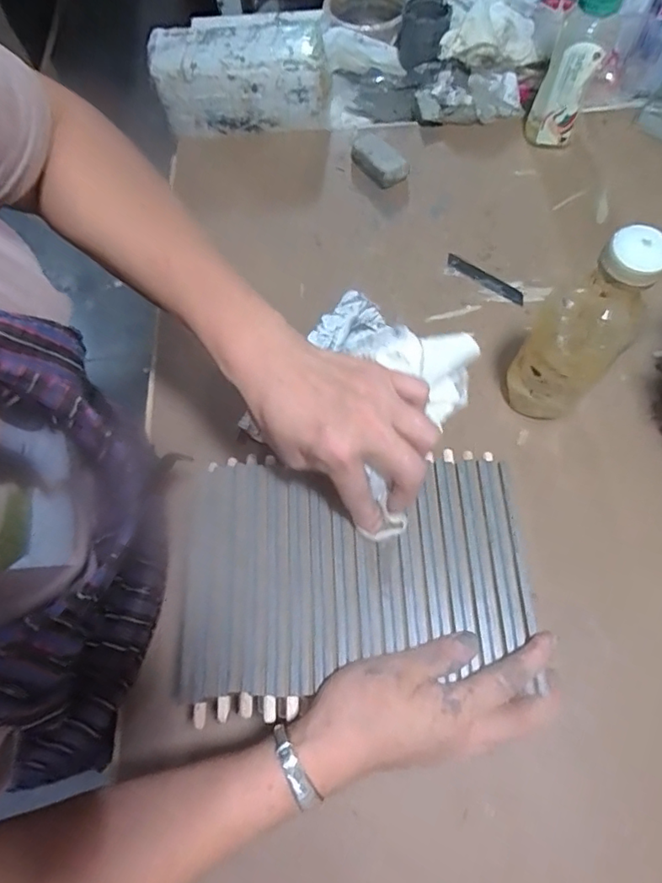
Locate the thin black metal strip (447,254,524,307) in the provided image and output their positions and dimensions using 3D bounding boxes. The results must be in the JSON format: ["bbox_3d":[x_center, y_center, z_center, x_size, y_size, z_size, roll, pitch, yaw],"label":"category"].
[{"bbox_3d":[0.172,-0.182,0.603,0.100,0.004,0.017,37,78,18],"label":"thin black metal strip"}]

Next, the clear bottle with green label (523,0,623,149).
[{"bbox_3d":[0.270,-0.427,0.591,0.059,0.206,0.051,18,69,10],"label":"clear bottle with green label"}]

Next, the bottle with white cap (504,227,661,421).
[{"bbox_3d":[0.199,-0.084,0.441,0.066,0.211,0.057,33,72,15],"label":"bottle with white cap"}]

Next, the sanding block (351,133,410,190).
[{"bbox_3d":[0.059,-0.351,0.672,0.045,0.019,0.089,-33,70,-12],"label":"sanding block"}]

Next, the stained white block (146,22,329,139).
[{"bbox_3d":[-0.115,-0.462,0.688,0.213,0.079,0.106,-7,67,-1],"label":"stained white block"}]

